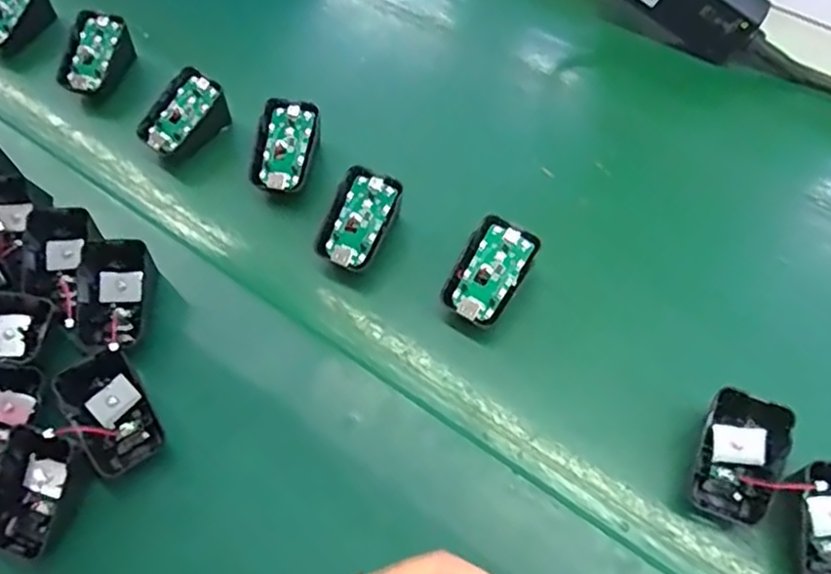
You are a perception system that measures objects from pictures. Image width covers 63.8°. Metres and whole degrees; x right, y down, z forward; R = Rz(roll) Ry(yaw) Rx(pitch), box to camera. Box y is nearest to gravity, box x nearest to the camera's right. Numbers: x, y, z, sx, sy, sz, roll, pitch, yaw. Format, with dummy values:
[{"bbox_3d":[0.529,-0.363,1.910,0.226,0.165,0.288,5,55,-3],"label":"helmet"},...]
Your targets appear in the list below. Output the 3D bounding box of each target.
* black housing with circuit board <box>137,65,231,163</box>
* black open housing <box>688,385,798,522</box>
[{"bbox_3d":[-0.180,-0.131,0.515,0.045,0.036,0.068,40,70,21],"label":"black housing with circuit board"},{"bbox_3d":[0.183,0.096,0.377,0.045,0.025,0.071,18,93,11],"label":"black open housing"}]

